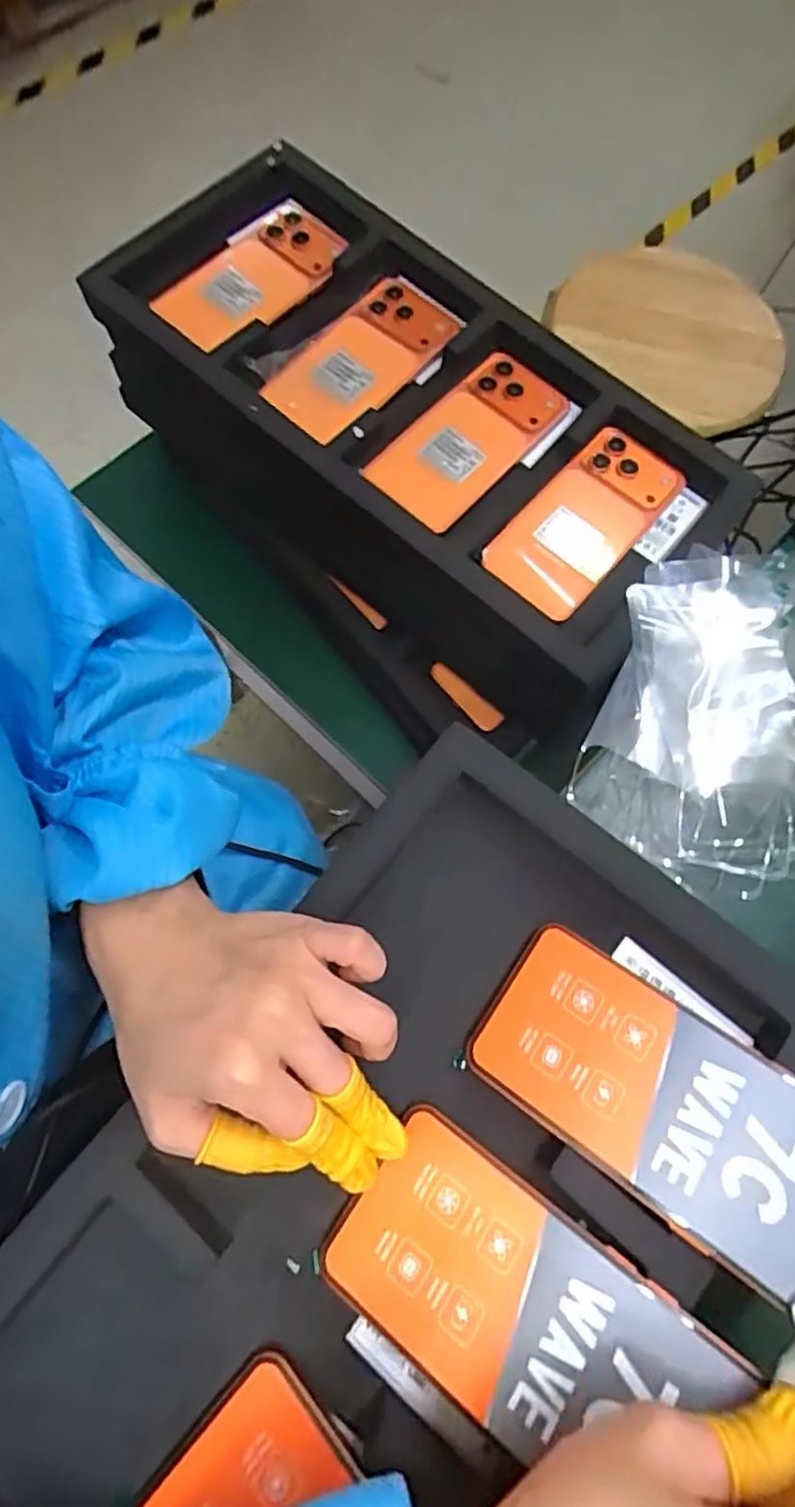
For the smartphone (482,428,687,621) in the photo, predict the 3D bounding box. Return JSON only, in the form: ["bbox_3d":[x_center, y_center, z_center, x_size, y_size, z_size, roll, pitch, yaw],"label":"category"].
[{"bbox_3d":[0.136,-0.171,0.481,0.077,0.012,0.156,40,75,10],"label":"smartphone"}]

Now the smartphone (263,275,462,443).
[{"bbox_3d":[-0.024,-0.299,0.505,0.071,0.016,0.165,39,76,8],"label":"smartphone"}]

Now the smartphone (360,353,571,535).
[{"bbox_3d":[0.052,-0.233,0.491,0.076,0.017,0.159,40,76,9],"label":"smartphone"}]

